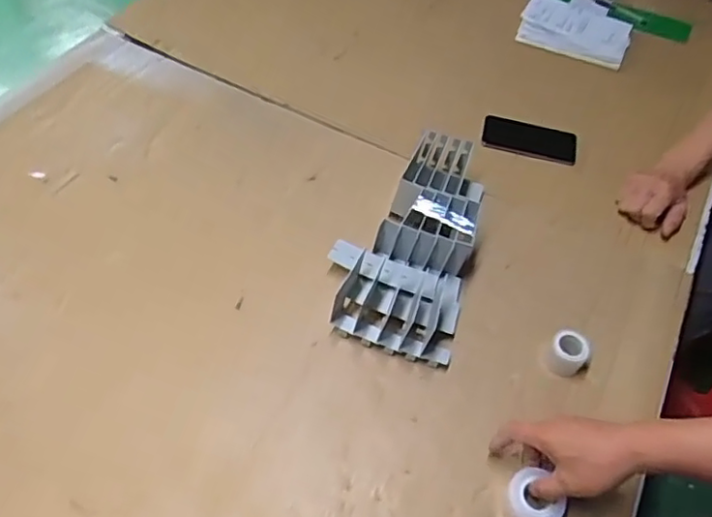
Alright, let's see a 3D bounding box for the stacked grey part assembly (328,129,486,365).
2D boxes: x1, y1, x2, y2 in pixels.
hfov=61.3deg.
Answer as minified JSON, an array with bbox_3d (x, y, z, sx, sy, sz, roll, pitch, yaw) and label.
[{"bbox_3d":[0.071,-0.033,0.822,0.176,0.091,0.324,14,54,6],"label":"stacked grey part assembly"}]

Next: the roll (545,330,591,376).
[{"bbox_3d":[0.261,0.114,0.738,0.044,0.036,0.042,2,53,-3],"label":"roll"}]

